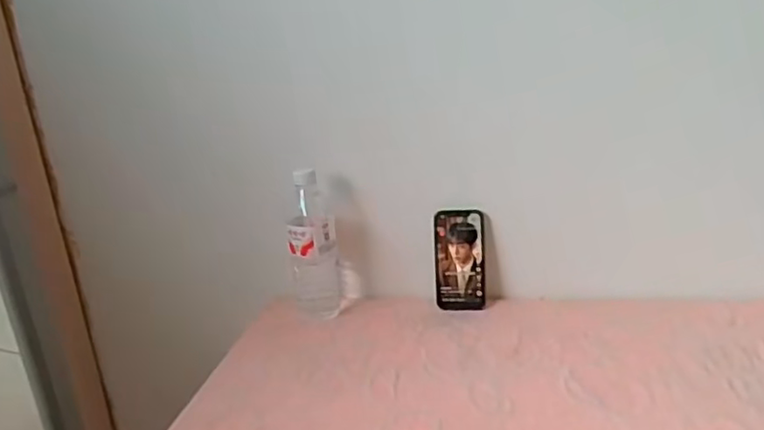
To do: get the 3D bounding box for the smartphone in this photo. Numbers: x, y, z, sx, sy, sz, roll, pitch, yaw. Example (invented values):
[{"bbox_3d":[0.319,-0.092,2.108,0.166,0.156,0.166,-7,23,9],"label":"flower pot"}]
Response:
[{"bbox_3d":[0.115,0.067,0.921,0.074,0.145,0.010,-1,0,8],"label":"smartphone"}]

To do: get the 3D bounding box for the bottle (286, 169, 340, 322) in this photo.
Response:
[{"bbox_3d":[-0.103,0.046,0.921,0.069,0.214,0.066,-8,19,-7],"label":"bottle"}]

